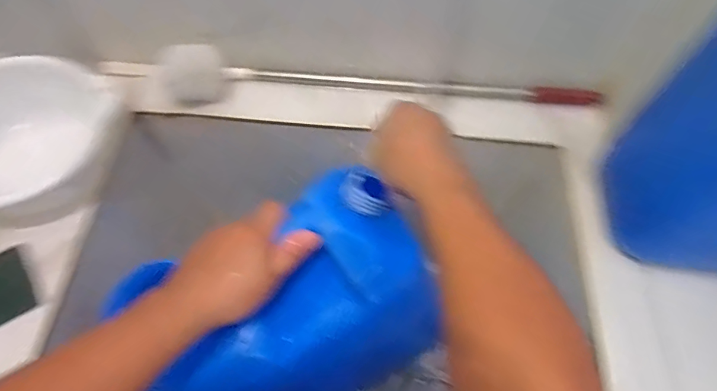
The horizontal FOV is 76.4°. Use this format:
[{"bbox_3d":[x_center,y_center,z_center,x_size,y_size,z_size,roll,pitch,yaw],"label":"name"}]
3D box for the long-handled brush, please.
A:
[{"bbox_3d":[0.031,-0.159,0.620,0.626,0.062,0.069,1,62,-1],"label":"long-handled brush"}]

